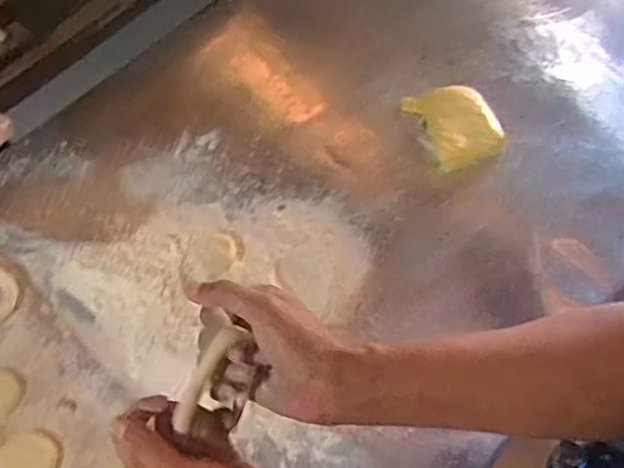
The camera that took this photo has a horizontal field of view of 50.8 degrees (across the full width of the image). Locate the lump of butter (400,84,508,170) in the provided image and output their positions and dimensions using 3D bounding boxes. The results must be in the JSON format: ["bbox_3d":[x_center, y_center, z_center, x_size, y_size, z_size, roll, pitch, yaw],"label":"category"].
[{"bbox_3d":[0.182,-0.139,0.808,0.095,0.023,0.115,-22,66,-12],"label":"lump of butter"}]

